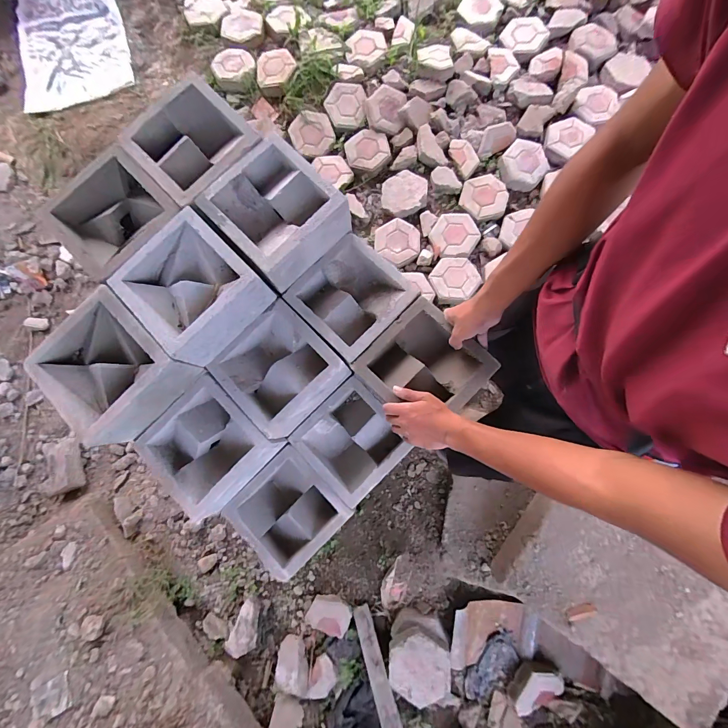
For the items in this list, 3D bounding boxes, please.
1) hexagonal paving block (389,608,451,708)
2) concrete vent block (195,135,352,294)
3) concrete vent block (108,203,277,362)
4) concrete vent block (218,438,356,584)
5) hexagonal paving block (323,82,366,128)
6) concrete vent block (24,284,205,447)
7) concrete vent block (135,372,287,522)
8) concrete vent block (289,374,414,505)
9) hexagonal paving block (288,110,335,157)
[{"bbox_3d":[0.187,1.008,1.152,0.202,0.102,0.254,-2,79,-1],"label":"hexagonal paving block"},{"bbox_3d":[-0.165,-0.286,0.645,0.202,0.093,0.202,-43,80,-4],"label":"concrete vent block"},{"bbox_3d":[-0.313,-0.141,0.628,0.203,0.090,0.207,43,86,9],"label":"concrete vent block"},{"bbox_3d":[-0.160,0.315,0.733,0.199,0.075,0.214,44,82,7],"label":"concrete vent block"},{"bbox_3d":[-0.084,-1.207,1.570,0.185,0.049,0.210,4,81,4],"label":"hexagonal paving block"},{"bbox_3d":[-0.455,0.008,0.614,0.207,0.089,0.204,44,86,9],"label":"concrete vent block"},{"bbox_3d":[-0.305,0.165,0.675,0.204,0.077,0.206,43,86,9],"label":"concrete vent block"},{"bbox_3d":[-0.029,0.174,0.756,0.179,0.101,0.195,-44,83,-8],"label":"concrete vent block"},{"bbox_3d":[-0.239,-1.064,1.552,0.197,0.053,0.197,-18,80,-4],"label":"hexagonal paving block"}]

